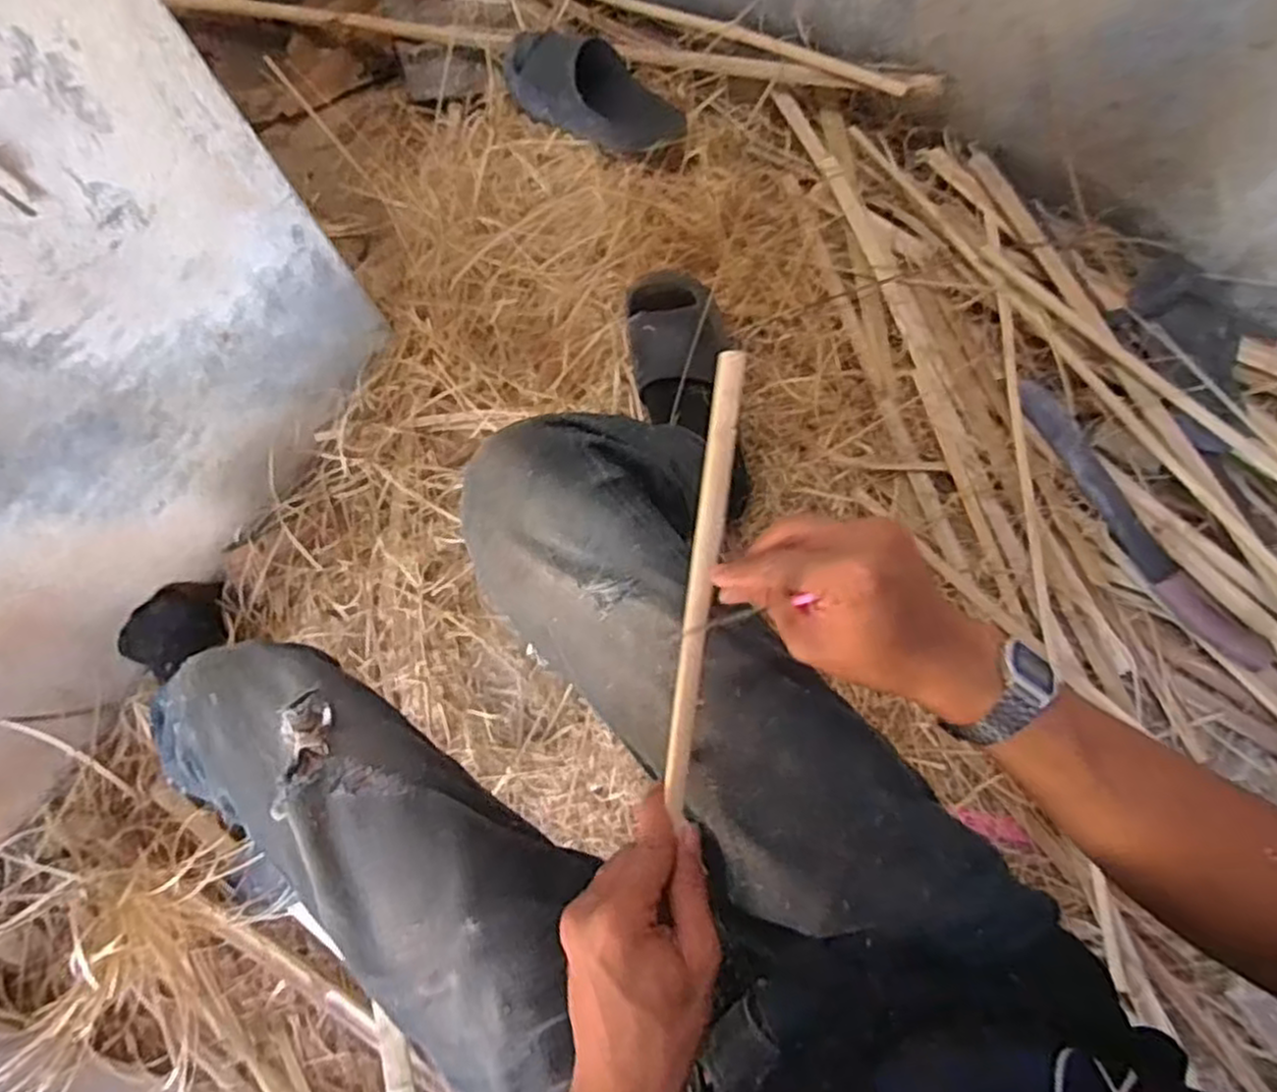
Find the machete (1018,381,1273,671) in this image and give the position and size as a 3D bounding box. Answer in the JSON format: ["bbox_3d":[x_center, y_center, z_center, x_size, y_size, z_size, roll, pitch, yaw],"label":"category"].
[{"bbox_3d":[0.561,-0.027,0.865,0.046,0.031,0.388,-30,73,-8],"label":"machete"}]

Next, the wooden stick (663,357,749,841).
[{"bbox_3d":[0.038,0.015,0.436,0.017,0.008,0.261,8,84,5],"label":"wooden stick"}]

